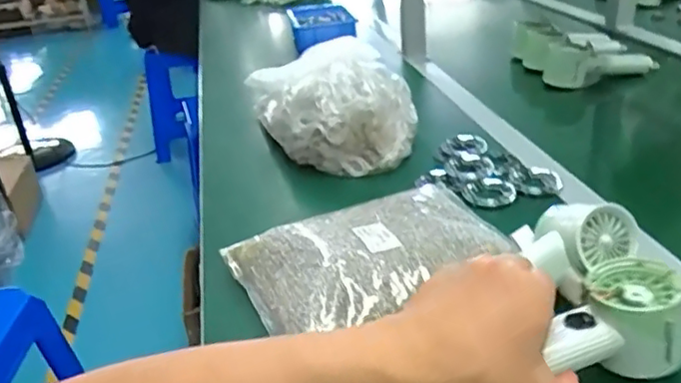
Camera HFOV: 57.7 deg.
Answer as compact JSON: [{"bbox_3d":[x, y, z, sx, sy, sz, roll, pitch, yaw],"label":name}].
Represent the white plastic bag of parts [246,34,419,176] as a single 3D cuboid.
[{"bbox_3d":[-0.021,-0.131,0.857,0.153,0.114,0.278,-17,30,-19],"label":"white plastic bag of parts"}]

